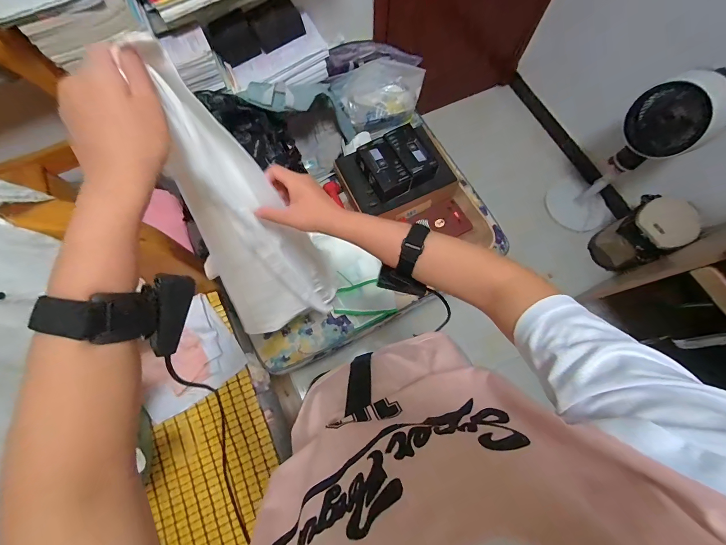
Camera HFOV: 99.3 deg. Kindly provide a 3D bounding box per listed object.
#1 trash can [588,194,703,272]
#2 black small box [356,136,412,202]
[{"bbox_3d":[1.176,-0.165,1.316,0.195,0.345,0.221,-32,74,-11],"label":"trash can"},{"bbox_3d":[0.061,-0.327,0.972,0.110,0.071,0.184,-31,74,-11],"label":"black small box"}]

